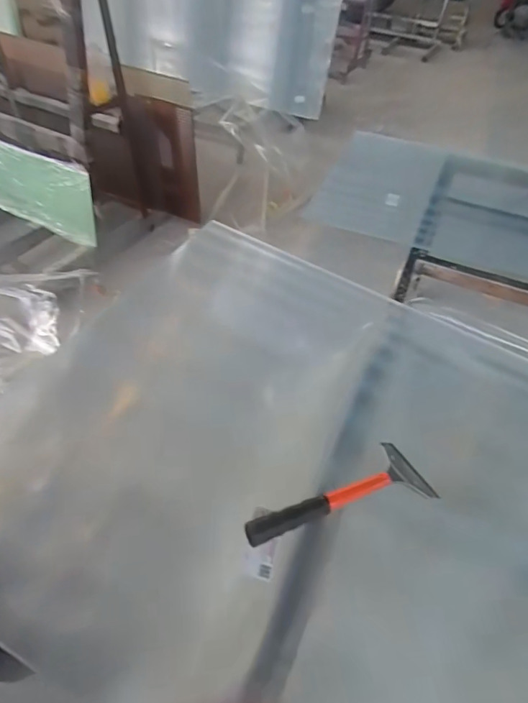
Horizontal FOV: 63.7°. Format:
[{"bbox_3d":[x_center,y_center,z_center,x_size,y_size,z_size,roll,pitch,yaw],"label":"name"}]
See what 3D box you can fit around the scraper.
[{"bbox_3d":[0.099,0.187,0.546,0.261,0.026,0.084,-11,52,-26],"label":"scraper"}]

